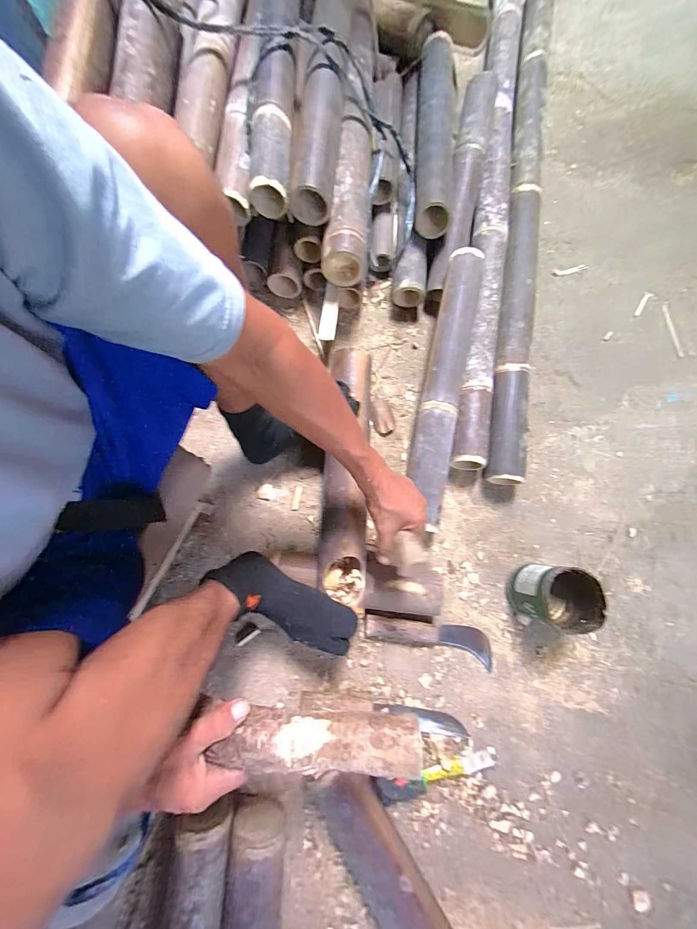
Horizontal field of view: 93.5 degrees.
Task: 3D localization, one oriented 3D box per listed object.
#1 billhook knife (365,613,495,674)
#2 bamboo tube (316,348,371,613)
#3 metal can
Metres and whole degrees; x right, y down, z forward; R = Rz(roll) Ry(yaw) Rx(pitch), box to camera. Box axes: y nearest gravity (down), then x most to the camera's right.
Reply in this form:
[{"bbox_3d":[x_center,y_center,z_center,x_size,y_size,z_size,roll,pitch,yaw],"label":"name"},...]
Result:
[{"bbox_3d":[0.148,0.310,0.588,0.232,0.032,0.058,13,78,3],"label":"billhook knife"},{"bbox_3d":[-0.003,0.006,0.603,0.080,0.094,0.454,3,77,1],"label":"bamboo tube"},{"bbox_3d":[0.347,0.226,0.564,0.103,0.111,0.100,0,78,0],"label":"metal can"}]

